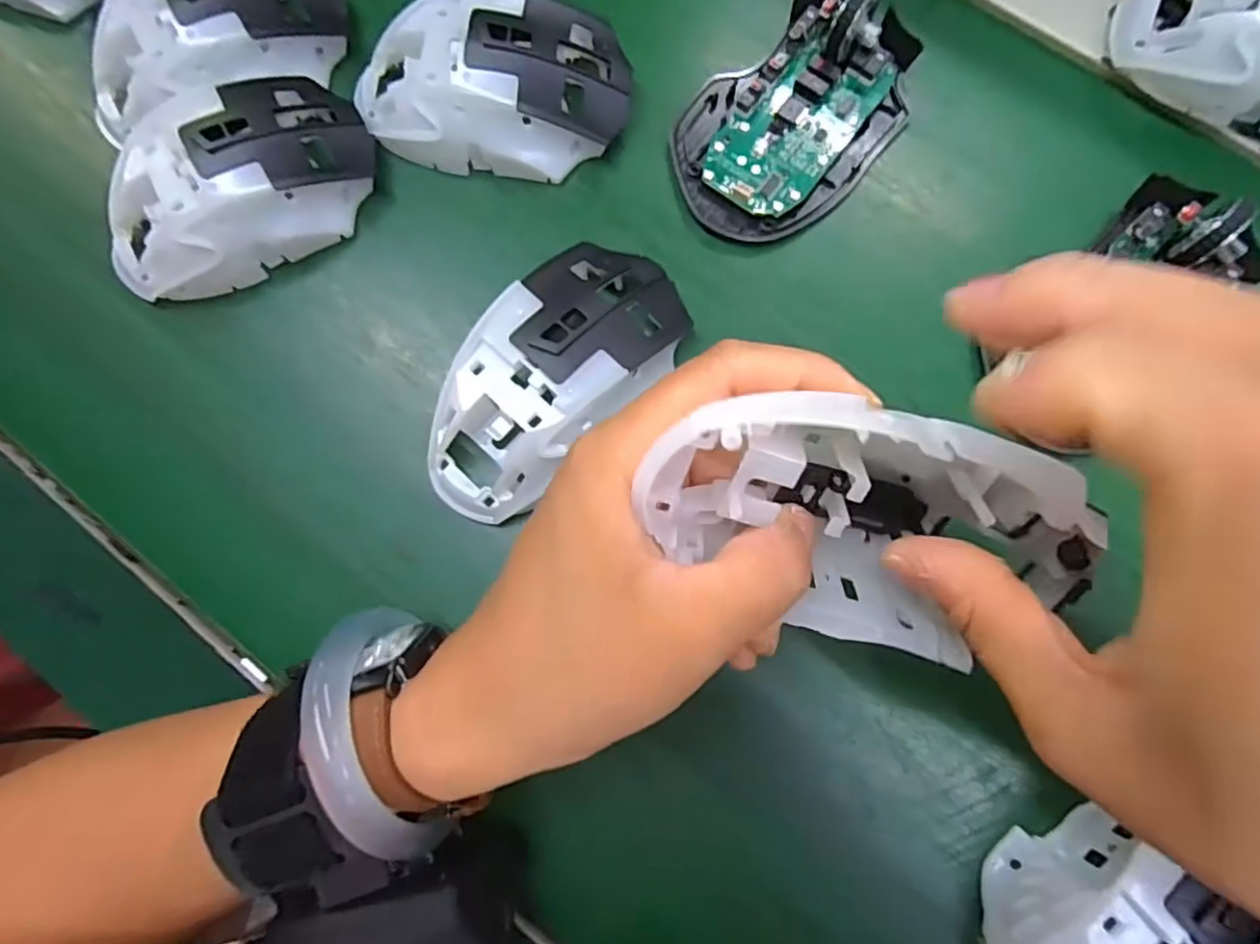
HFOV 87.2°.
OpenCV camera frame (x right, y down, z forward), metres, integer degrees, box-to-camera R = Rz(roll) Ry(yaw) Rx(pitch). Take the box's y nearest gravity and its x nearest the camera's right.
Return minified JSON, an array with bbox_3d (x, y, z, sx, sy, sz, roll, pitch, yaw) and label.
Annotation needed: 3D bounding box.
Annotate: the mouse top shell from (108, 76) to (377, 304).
[{"bbox_3d":[-0.157,-0.113,0.262,0.109,0.036,0.058,-32,77,-3],"label":"mouse top shell"}]

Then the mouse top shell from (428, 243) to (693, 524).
[{"bbox_3d":[-0.026,-0.032,0.240,0.062,0.035,0.113,39,89,10],"label":"mouse top shell"}]

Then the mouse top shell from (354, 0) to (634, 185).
[{"bbox_3d":[-0.056,-0.157,0.265,0.108,0.033,0.063,6,78,5],"label":"mouse top shell"}]

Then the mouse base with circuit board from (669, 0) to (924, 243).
[{"bbox_3d":[0.068,-0.146,0.262,0.112,0.028,0.071,-42,78,-6],"label":"mouse base with circuit board"}]

